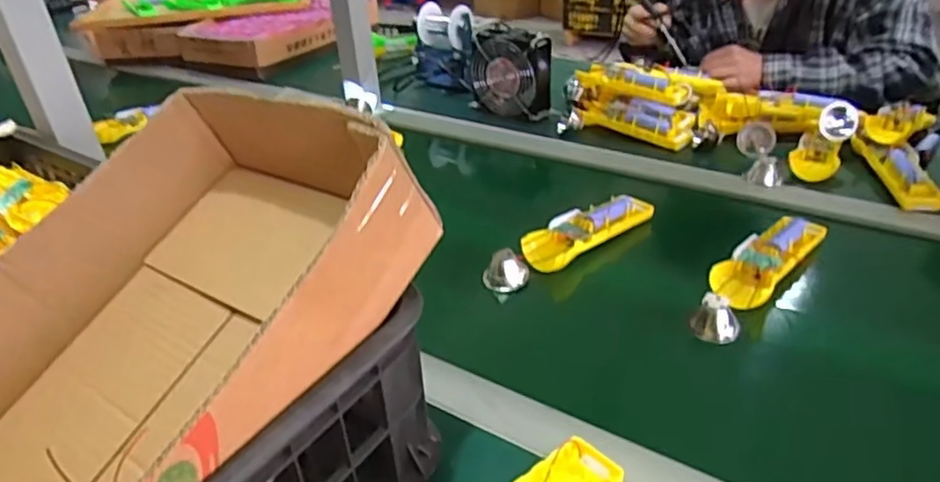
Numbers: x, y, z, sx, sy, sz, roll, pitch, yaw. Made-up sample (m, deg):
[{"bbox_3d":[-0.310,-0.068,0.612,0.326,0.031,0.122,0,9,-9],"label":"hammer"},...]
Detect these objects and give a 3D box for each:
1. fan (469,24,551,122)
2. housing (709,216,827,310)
[{"bbox_3d":[0.061,-0.254,0.968,0.127,0.117,0.046,20,40,33],"label":"fan"},{"bbox_3d":[0.280,0.018,0.608,0.052,0.023,0.171,25,43,38],"label":"housing"}]

